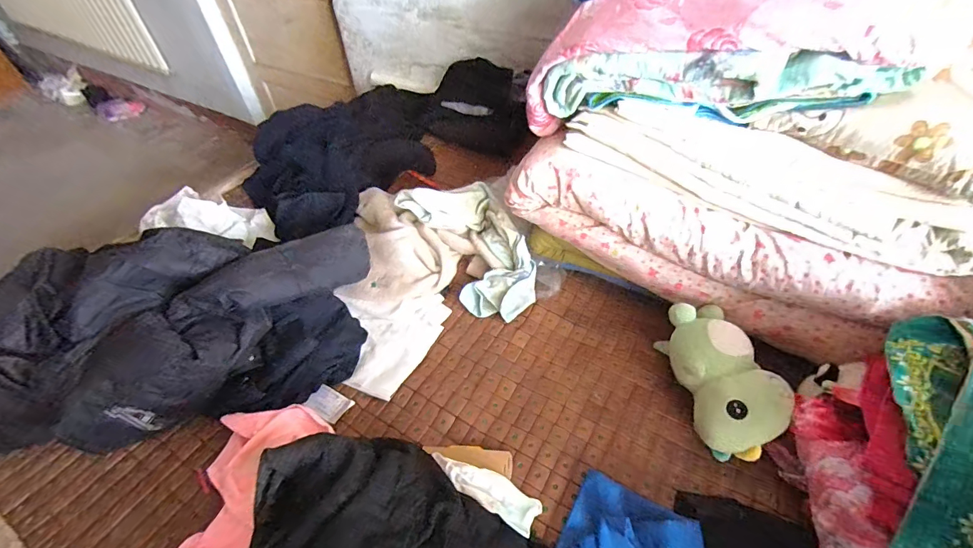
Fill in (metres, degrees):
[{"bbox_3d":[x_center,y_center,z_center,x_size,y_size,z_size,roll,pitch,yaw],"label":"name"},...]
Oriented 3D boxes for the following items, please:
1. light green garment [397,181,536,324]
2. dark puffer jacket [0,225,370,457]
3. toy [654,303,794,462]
[{"bbox_3d":[-0.017,-0.067,0.938,0.212,0.164,0.329,-27,52,-21],"label":"light green garment"},{"bbox_3d":[-0.595,0.100,0.735,0.748,0.205,0.298,-13,48,-9],"label":"dark puffer jacket"},{"bbox_3d":[0.399,0.175,0.718,0.115,0.121,0.260,-6,48,-3],"label":"toy"}]

